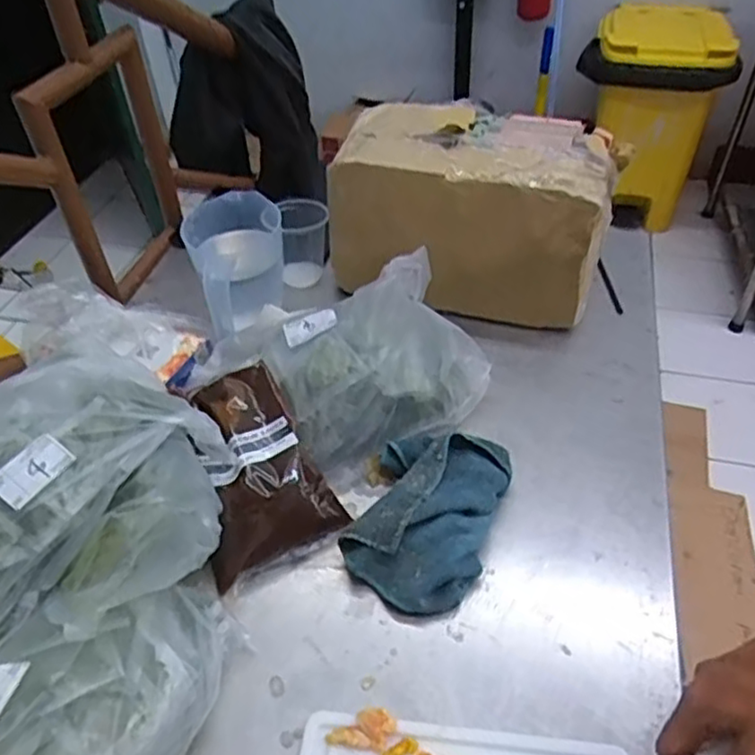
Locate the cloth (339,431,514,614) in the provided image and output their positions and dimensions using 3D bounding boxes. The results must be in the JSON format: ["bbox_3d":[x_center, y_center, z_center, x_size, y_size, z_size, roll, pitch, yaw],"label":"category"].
[{"bbox_3d":[0.047,0.128,0.652,0.126,0.057,0.187,14,48,17],"label":"cloth"}]

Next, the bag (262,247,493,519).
[{"bbox_3d":[0.005,-0.008,0.761,0.235,0.100,0.218,-23,48,-19],"label":"bag"}]

